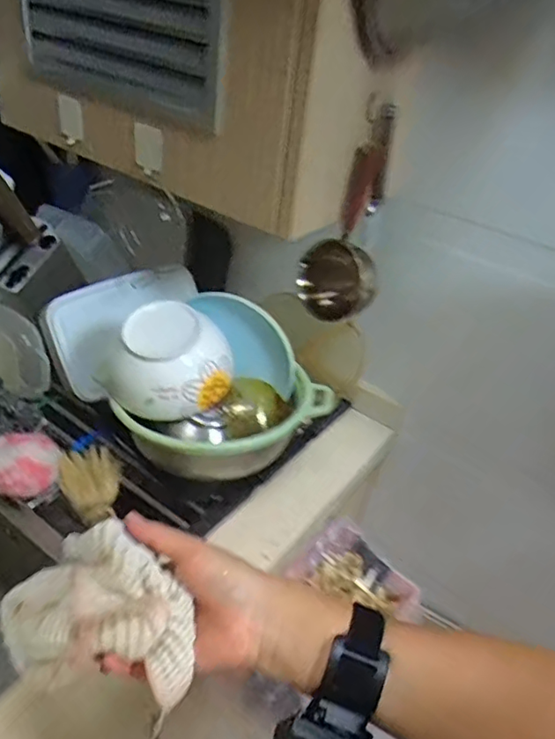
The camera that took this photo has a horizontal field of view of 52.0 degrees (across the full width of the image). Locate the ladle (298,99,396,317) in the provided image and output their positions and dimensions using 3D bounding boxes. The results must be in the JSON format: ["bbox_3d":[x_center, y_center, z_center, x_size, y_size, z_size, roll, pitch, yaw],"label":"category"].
[{"bbox_3d":[0.078,-0.175,0.650,0.087,0.248,0.085,8,38,1],"label":"ladle"}]

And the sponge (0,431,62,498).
[{"bbox_3d":[-0.315,0.117,0.696,0.088,0.056,0.062,-1,39,-11],"label":"sponge"}]

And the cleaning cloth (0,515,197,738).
[{"bbox_3d":[-0.117,0.158,0.369,0.133,0.062,0.080,18,39,13],"label":"cleaning cloth"}]

